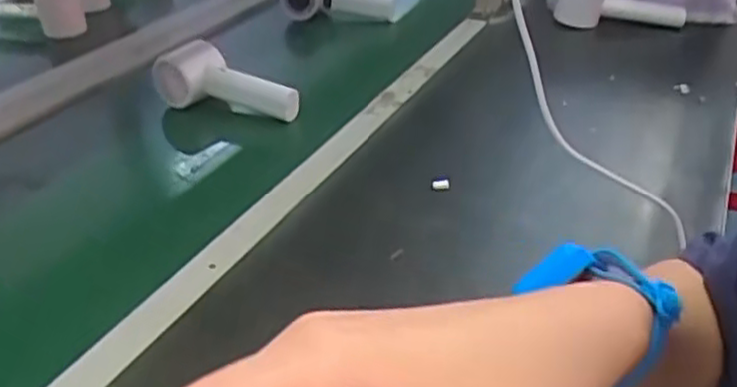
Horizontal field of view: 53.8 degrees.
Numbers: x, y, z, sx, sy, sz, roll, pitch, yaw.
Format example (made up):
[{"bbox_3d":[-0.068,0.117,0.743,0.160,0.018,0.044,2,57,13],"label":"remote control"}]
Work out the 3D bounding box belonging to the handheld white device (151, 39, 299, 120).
[{"bbox_3d":[-0.145,-0.112,0.734,0.155,0.055,0.044,14,35,24],"label":"handheld white device"}]

